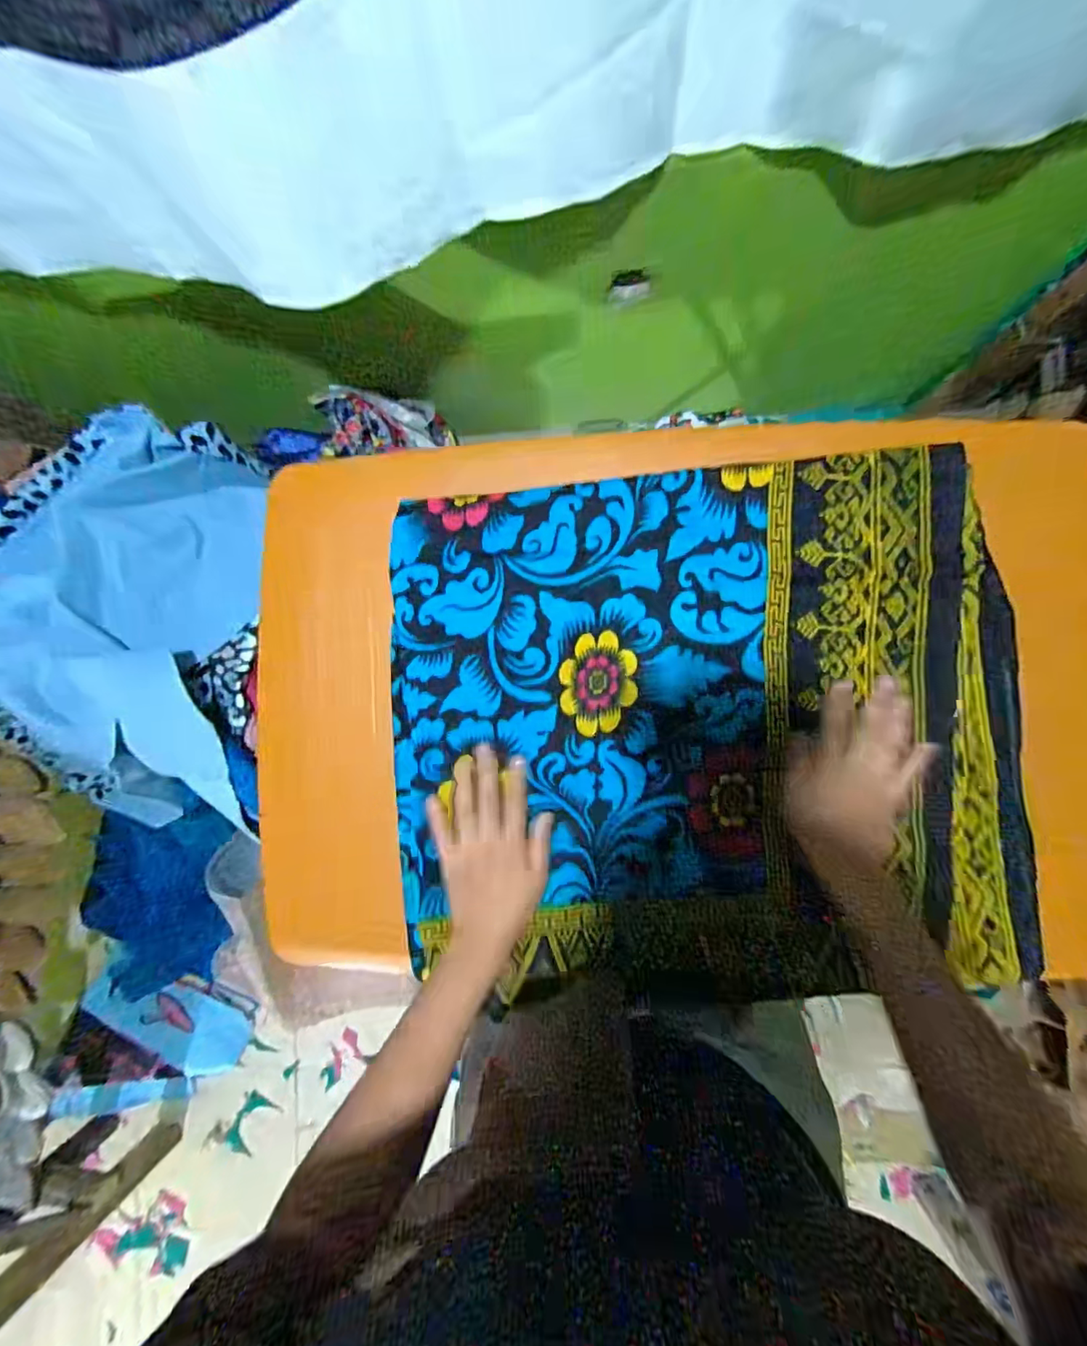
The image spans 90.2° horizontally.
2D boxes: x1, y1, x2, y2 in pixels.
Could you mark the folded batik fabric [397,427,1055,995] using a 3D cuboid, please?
[{"bbox_3d":[0.128,0.042,0.455,0.510,0.035,0.424,-4,90,4],"label":"folded batik fabric"}]

